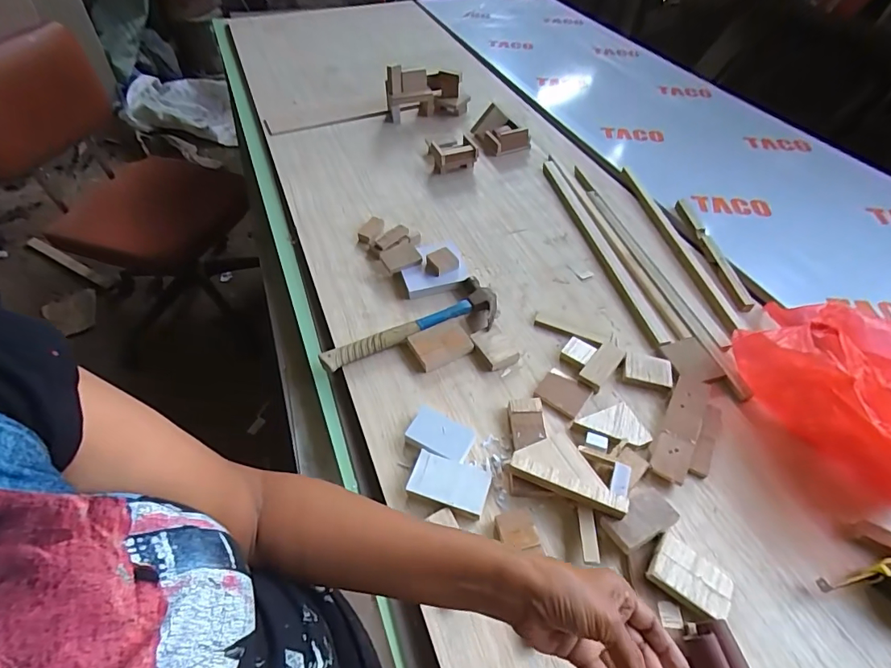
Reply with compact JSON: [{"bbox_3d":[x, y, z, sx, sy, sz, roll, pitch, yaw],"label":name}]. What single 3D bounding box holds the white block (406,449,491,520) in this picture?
[{"bbox_3d":[0.004,0.176,0.532,0.092,0.020,0.060,16,53,12],"label":"white block"}]

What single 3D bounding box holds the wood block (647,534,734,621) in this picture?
[{"bbox_3d":[0.258,0.258,0.475,0.078,0.019,0.053,32,58,23],"label":"wood block"}]

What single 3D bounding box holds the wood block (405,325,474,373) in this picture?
[{"bbox_3d":[-0.007,0.017,0.676,0.090,0.018,0.061,-20,54,-16],"label":"wood block"}]

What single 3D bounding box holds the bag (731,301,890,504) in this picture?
[{"bbox_3d":[0.515,0.066,0.570,0.152,0.124,0.317,-7,52,-6],"label":"bag"}]

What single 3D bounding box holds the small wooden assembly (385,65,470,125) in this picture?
[{"bbox_3d":[-0.048,-0.618,1.133,0.208,0.116,0.078,-13,52,-11],"label":"small wooden assembly"}]

